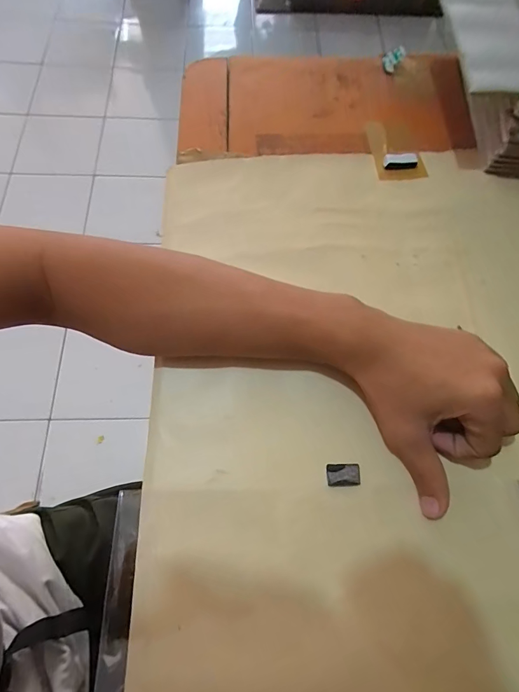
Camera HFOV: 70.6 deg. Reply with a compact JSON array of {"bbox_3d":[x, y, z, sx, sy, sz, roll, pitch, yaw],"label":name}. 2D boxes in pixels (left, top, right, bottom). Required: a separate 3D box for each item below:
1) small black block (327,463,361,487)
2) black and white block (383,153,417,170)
[{"bbox_3d":[0.058,0.089,0.252,0.023,0.004,0.015,-1,68,-3],"label":"small black block"},{"bbox_3d":[0.139,-0.181,0.360,0.034,0.009,0.016,-5,68,-4],"label":"black and white block"}]

